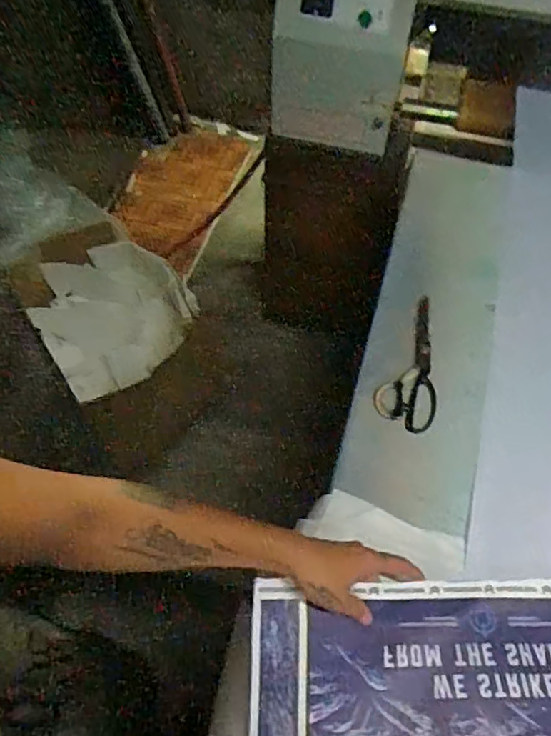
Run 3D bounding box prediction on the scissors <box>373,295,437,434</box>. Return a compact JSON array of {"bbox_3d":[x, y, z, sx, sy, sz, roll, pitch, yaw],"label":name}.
[{"bbox_3d":[0.208,-0.010,0.809,0.079,0.020,0.207,24,60,13],"label":"scissors"}]

